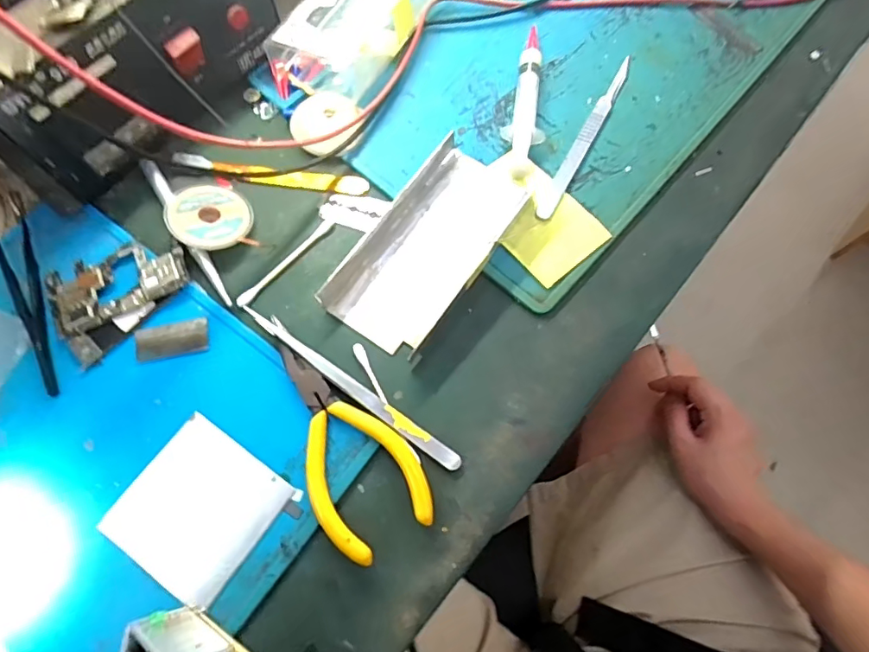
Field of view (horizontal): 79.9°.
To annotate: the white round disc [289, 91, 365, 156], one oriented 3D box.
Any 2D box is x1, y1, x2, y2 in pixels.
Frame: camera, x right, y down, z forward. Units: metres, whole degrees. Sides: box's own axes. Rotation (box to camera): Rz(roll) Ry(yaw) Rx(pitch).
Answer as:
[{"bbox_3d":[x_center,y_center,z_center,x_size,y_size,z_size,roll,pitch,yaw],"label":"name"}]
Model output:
[{"bbox_3d":[-0.066,-0.122,0.316,0.040,0.013,0.041,0,72,0],"label":"white round disc"}]

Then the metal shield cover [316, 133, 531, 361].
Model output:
[{"bbox_3d":[-0.003,-0.049,0.289,0.065,0.017,0.125,35,75,11],"label":"metal shield cover"}]

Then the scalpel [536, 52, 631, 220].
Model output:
[{"bbox_3d":[0.094,-0.117,0.316,0.010,0.004,0.132,28,74,9],"label":"scalpel"}]

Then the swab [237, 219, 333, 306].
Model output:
[{"bbox_3d":[-0.084,-0.037,0.296,0.007,0.004,0.071,39,75,12],"label":"swab"}]

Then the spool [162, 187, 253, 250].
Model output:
[{"bbox_3d":[-0.128,-0.063,0.296,0.044,0.004,0.043,7,63,-13],"label":"spool"}]

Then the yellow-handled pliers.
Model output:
[{"bbox_3d":[-0.045,0.056,0.255,0.052,0.012,0.107,-30,74,-10],"label":"yellow-handled pliers"}]

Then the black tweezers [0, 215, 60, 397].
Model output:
[{"bbox_3d":[-0.222,-0.013,0.282,0.017,0.006,0.112,-24,73,-8],"label":"black tweezers"}]

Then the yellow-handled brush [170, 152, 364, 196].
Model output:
[{"bbox_3d":[-0.099,-0.092,0.314,0.118,0.004,0.013,8,72,2],"label":"yellow-handled brush"}]

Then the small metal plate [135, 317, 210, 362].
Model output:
[{"bbox_3d":[-0.141,0.007,0.277,0.038,0.004,0.019,-12,72,-4],"label":"small metal plate"}]

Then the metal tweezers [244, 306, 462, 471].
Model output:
[{"bbox_3d":[-0.043,0.031,0.266,0.133,0.010,0.009,35,75,11],"label":"metal tweezers"}]

